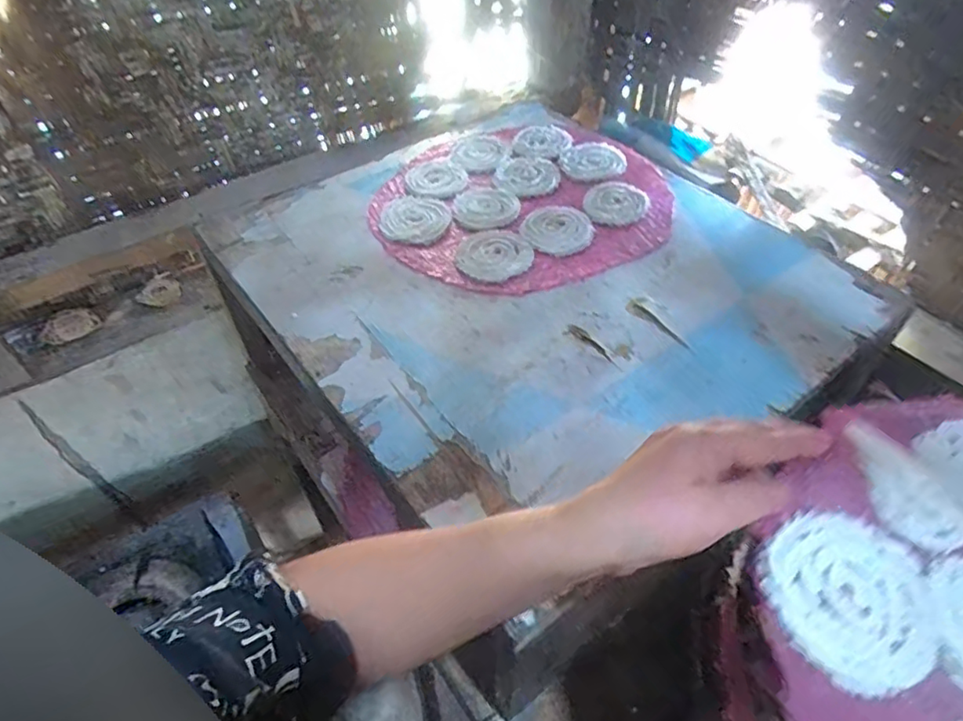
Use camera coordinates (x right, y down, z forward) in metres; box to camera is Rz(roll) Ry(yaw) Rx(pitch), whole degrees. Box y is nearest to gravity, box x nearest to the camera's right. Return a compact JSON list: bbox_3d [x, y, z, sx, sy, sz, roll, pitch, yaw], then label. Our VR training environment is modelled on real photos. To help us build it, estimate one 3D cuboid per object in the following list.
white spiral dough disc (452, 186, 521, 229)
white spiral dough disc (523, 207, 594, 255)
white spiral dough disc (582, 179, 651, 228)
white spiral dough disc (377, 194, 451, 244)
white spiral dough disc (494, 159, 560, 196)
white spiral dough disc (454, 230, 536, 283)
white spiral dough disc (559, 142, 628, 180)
[{"bbox_3d":[0.007,-0.184,0.713,0.079,0.006,0.077,-1,50,1],"label":"white spiral dough disc"},{"bbox_3d":[0.087,-0.150,0.679,0.080,0.006,0.079,-1,50,1],"label":"white spiral dough disc"},{"bbox_3d":[0.161,-0.190,0.712,0.076,0.004,0.089,0,50,2],"label":"white spiral dough disc"},{"bbox_3d":[-0.080,-0.167,0.698,0.082,0.009,0.084,-1,50,1],"label":"white spiral dough disc"},{"bbox_3d":[0.058,-0.233,0.752,0.080,0.004,0.080,-1,50,1],"label":"white spiral dough disc"},{"bbox_3d":[0.013,-0.116,0.654,0.082,0.007,0.081,-1,50,1],"label":"white spiral dough disc"},{"bbox_3d":[0.145,-0.262,0.773,0.083,0.004,0.087,-1,50,1],"label":"white spiral dough disc"}]

